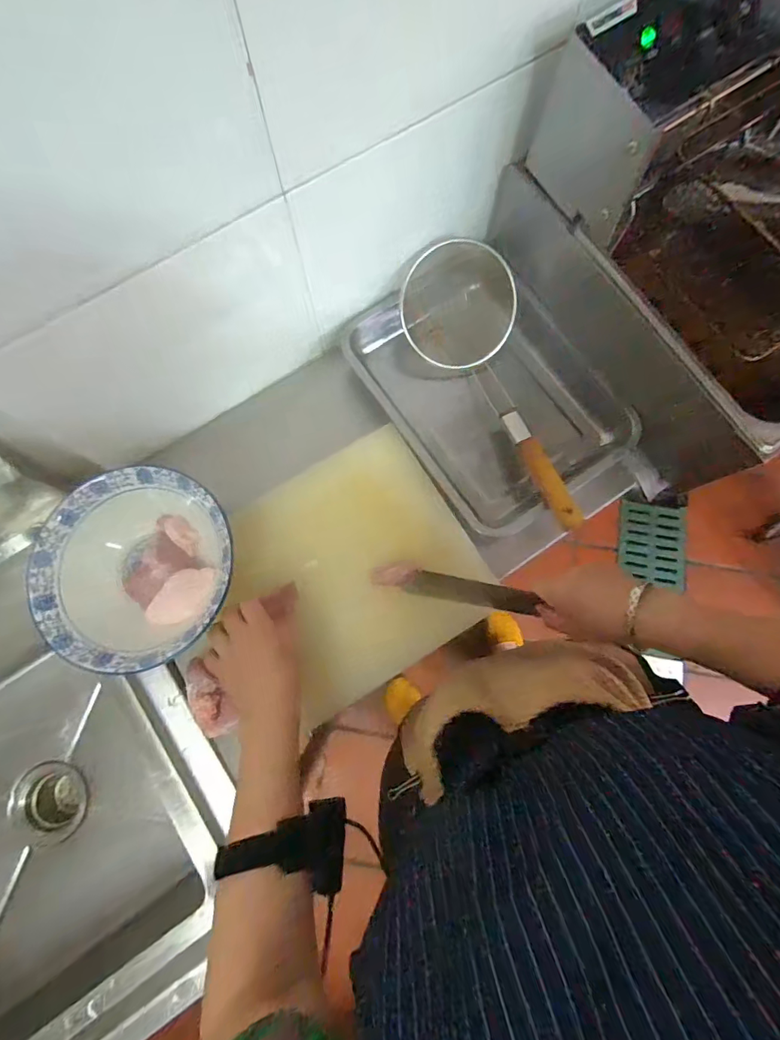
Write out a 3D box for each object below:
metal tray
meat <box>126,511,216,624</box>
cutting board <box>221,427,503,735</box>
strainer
[{"bbox_3d":[0.131,-0.170,0.621,0.262,0.065,0.337,-34,79,-7],"label":"metal tray"},{"bbox_3d":[-0.247,0.061,0.519,0.111,0.028,0.100,42,80,9],"label":"meat"},{"bbox_3d":[-0.038,0.057,0.556,0.268,0.024,0.258,-32,90,-9],"label":"cutting board"},{"bbox_3d":[0.141,-0.184,0.592,0.139,0.091,0.411,-24,78,-5],"label":"strainer"}]

